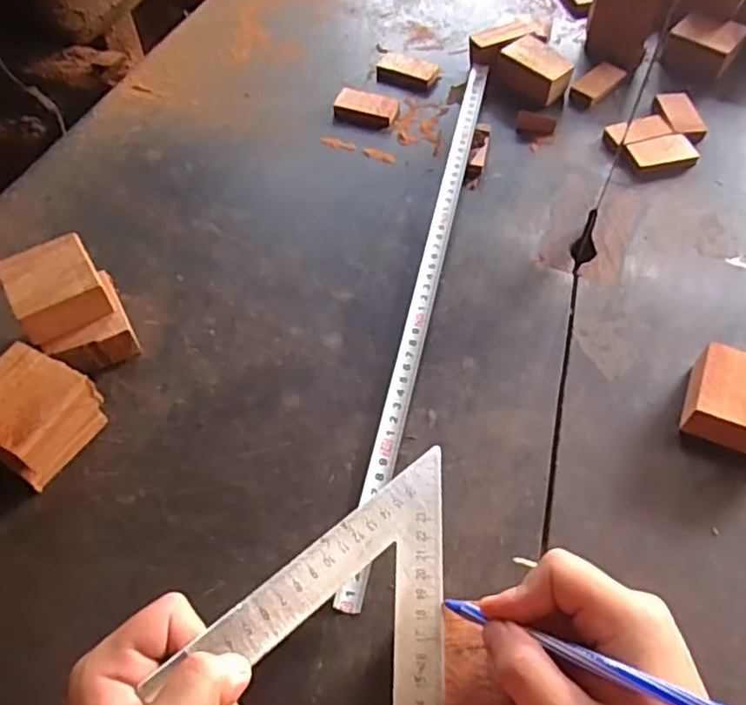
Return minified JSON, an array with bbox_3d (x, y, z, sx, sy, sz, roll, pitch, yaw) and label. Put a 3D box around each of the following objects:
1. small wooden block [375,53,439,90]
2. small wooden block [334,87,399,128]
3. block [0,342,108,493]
[{"bbox_3d":[0.033,-0.266,0.615,0.056,0.012,0.033,14,58,9],"label":"small wooden block"},{"bbox_3d":[-0.006,-0.222,0.586,0.055,0.010,0.032,11,58,8],"label":"small wooden block"},{"bbox_3d":[-0.201,0.039,0.388,0.059,0.055,0.061,26,60,16],"label":"block"}]

